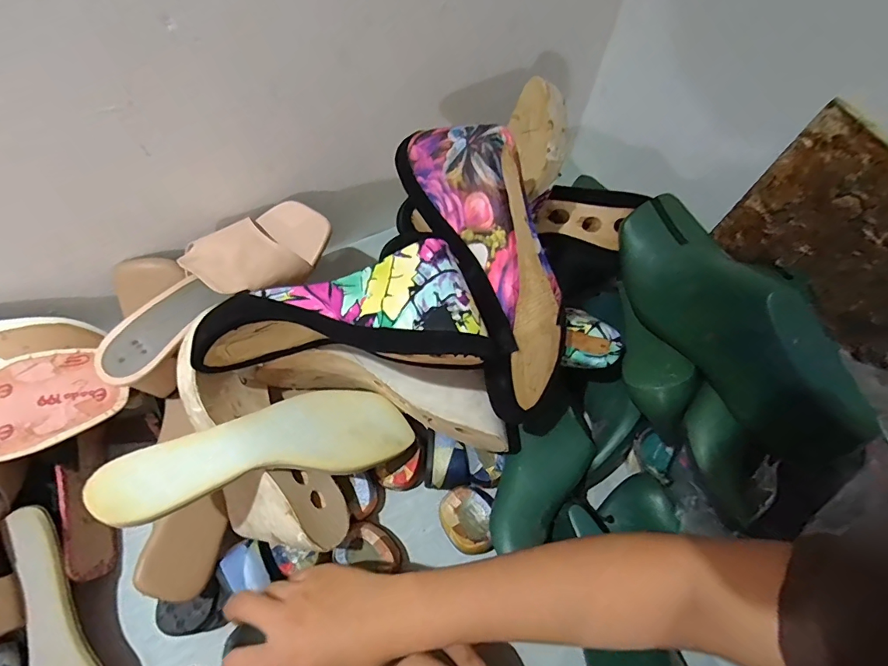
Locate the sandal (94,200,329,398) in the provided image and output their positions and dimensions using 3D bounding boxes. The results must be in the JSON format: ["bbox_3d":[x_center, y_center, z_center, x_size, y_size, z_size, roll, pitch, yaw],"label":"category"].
[{"bbox_3d":[-0.214,-0.043,0.433,0.088,0.067,0.239,40,70,16],"label":"sandal"}]

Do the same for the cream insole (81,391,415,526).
[{"bbox_3d":[-0.138,0.093,0.375,0.244,0.015,0.077,-6,60,-42],"label":"cream insole"}]

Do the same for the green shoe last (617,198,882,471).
[{"bbox_3d":[0.225,-0.021,0.352,0.077,0.096,0.236,-16,53,-8],"label":"green shoe last"}]

